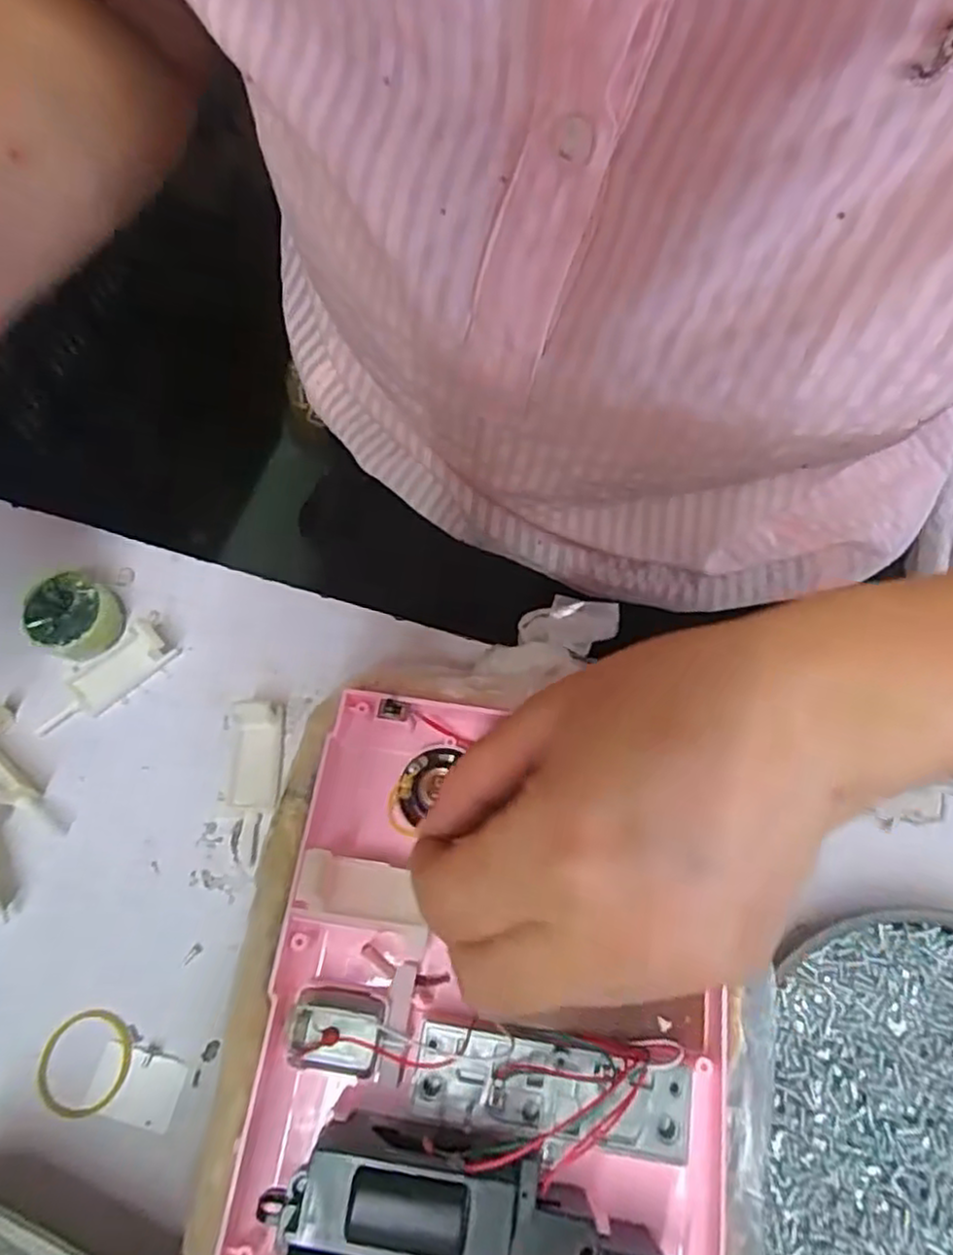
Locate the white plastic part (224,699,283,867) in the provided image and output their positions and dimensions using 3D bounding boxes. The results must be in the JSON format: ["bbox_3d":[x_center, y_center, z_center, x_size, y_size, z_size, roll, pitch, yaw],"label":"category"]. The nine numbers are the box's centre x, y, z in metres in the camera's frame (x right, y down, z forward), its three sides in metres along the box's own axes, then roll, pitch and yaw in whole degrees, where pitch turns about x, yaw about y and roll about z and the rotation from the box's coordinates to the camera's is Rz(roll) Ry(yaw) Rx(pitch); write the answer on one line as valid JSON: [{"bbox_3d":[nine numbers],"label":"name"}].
[{"bbox_3d":[-0.086,0.057,0.260,0.020,0.017,0.057,-2,67,-1],"label":"white plastic part"}]

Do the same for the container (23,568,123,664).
[{"bbox_3d":[-0.163,-0.004,0.283,0.031,0.018,0.031,0,67,0],"label":"container"}]

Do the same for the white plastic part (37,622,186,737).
[{"bbox_3d":[-0.149,0.020,0.275,0.055,0.017,0.018,-39,72,-15],"label":"white plastic part"}]

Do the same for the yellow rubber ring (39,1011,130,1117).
[{"bbox_3d":[-0.131,0.144,0.230,0.031,0.004,0.031,0,67,0],"label":"yellow rubber ring"}]

